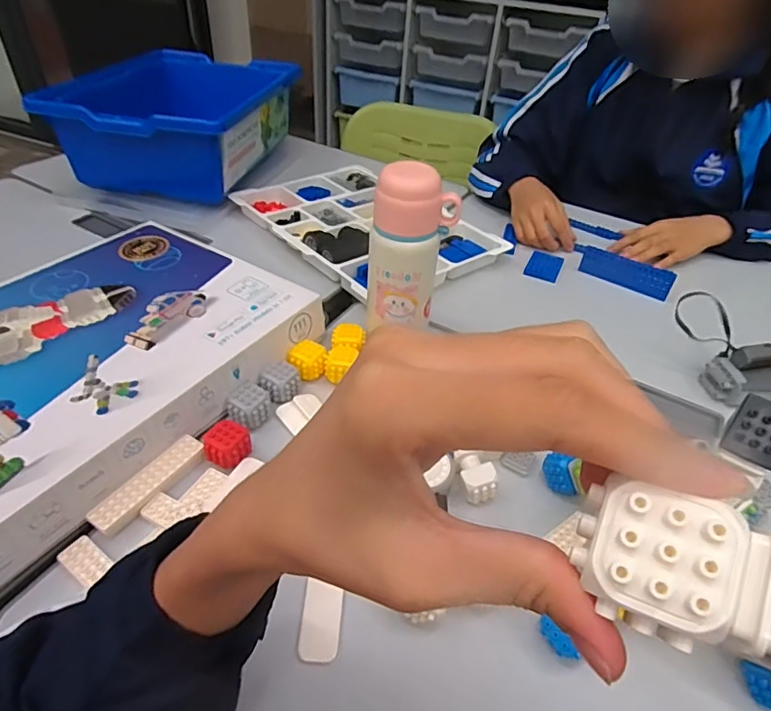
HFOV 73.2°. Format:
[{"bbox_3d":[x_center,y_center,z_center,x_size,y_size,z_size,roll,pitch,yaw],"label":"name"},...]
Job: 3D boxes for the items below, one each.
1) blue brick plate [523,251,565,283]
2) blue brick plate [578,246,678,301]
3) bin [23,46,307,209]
[{"bbox_3d":[0.238,-0.134,0.778,0.049,0.005,0.066,18,51,17],"label":"blue brick plate"},{"bbox_3d":[0.346,-0.120,0.749,0.127,0.040,0.006,27,15,24],"label":"blue brick plate"},{"bbox_3d":[-0.359,-0.402,0.903,0.310,0.137,0.409,8,41,4],"label":"bin"}]

